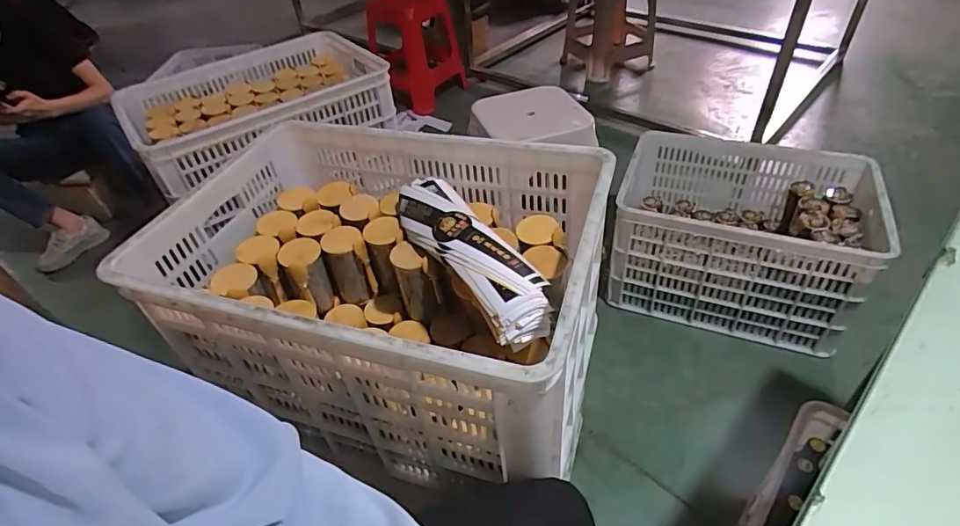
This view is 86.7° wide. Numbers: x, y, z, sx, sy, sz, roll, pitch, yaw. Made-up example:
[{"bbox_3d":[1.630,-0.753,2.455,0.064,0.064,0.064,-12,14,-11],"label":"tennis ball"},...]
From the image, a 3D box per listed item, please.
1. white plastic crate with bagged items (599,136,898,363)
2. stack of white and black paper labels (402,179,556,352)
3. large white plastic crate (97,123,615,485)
[{"bbox_3d":[0.700,-0.087,1.412,0.591,0.331,0.460,12,46,20],"label":"white plastic crate with bagged items"},{"bbox_3d":[-0.024,-0.023,0.752,0.109,0.050,0.349,-27,47,-21],"label":"stack of white and black paper labels"},{"bbox_3d":[-0.135,0.032,0.802,0.605,0.293,0.417,10,45,17],"label":"large white plastic crate"}]

